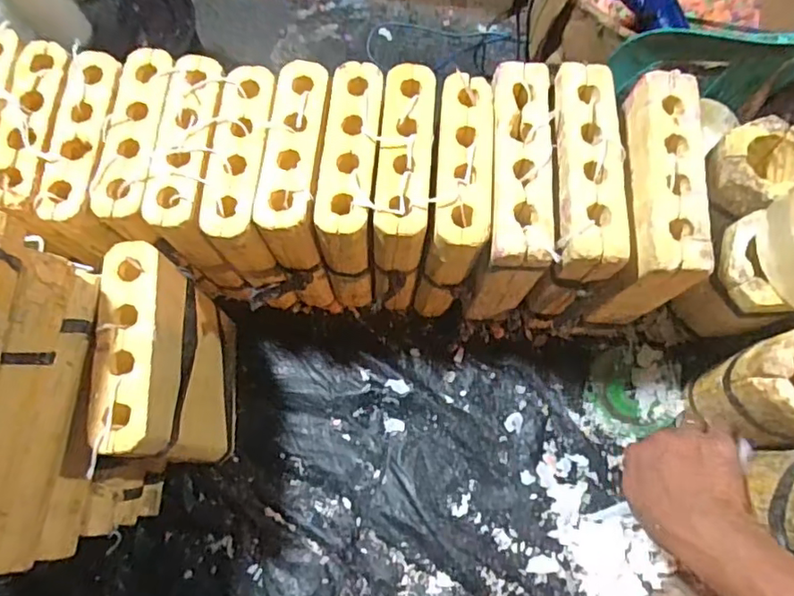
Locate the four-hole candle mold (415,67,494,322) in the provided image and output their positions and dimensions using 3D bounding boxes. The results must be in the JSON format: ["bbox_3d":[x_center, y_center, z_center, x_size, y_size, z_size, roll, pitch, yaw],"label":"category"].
[{"bbox_3d":[0.057,-0.083,0.565,0.056,0.194,0.160,9,72,4],"label":"four-hole candle mold"}]

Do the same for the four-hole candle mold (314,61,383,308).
[{"bbox_3d":[-0.038,-0.100,0.556,0.050,0.171,0.160,4,71,2],"label":"four-hole candle mold"}]

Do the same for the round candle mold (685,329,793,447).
[{"bbox_3d":[0.340,0.085,0.516,0.089,0.126,0.085,0,71,1],"label":"round candle mold"}]

